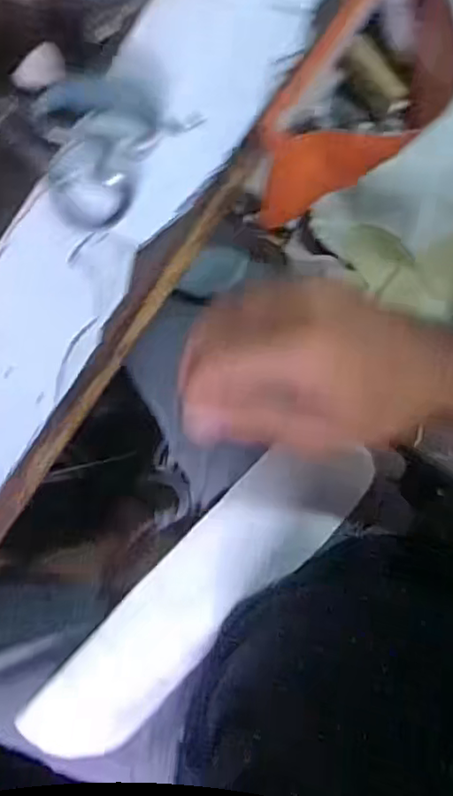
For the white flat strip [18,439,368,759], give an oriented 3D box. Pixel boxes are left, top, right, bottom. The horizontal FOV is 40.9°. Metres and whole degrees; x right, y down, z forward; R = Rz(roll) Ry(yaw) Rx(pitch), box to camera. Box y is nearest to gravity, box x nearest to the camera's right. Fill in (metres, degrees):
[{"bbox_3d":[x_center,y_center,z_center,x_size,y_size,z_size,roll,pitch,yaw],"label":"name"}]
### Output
[{"bbox_3d":[-0.031,0.195,0.583,0.096,0.032,0.403,44,97,5],"label":"white flat strip"}]

